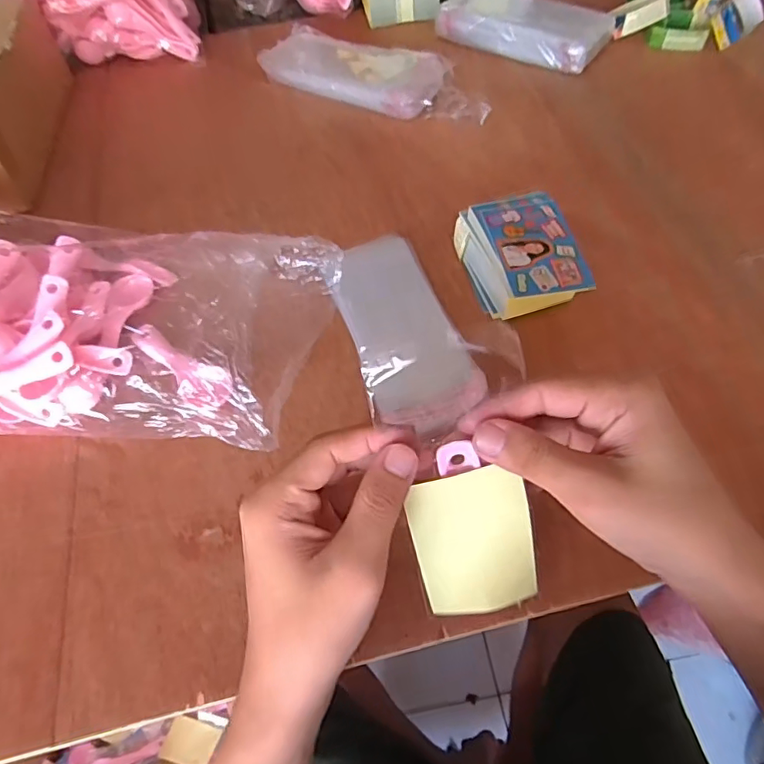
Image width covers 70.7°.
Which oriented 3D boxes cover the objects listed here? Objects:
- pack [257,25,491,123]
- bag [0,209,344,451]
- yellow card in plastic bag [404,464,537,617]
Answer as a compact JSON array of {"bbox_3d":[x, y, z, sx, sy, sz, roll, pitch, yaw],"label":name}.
[{"bbox_3d":[-0.008,-0.357,0.631,0.289,0.032,0.088,25,61,19],"label":"pack"},{"bbox_3d":[-0.241,-0.059,0.405,0.388,0.093,0.201,5,57,7],"label":"bag"},{"bbox_3d":[0.049,0.088,0.286,0.060,0.094,0.004,-13,25,2],"label":"yellow card in plastic bag"}]

